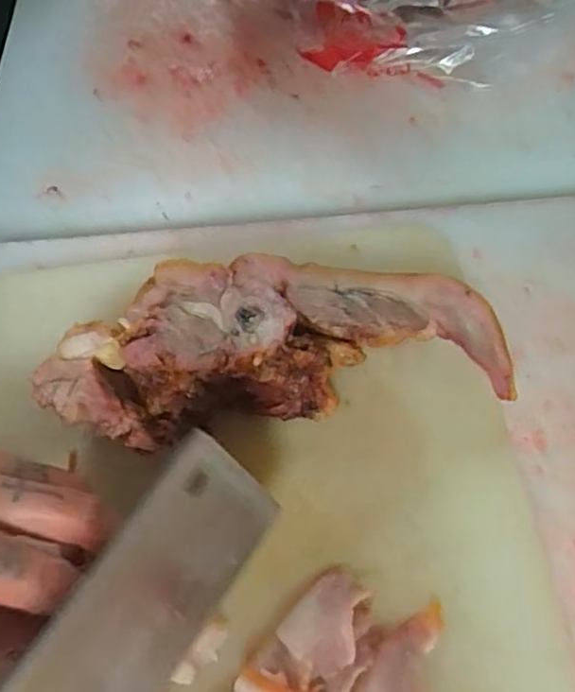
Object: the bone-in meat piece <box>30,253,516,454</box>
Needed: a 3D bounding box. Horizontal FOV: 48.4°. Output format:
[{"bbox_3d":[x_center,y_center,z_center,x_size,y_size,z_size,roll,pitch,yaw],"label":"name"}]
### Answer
[{"bbox_3d":[-0.003,0.002,0.344,0.240,0.053,0.084,-7,61,-1],"label":"bone-in meat piece"}]

